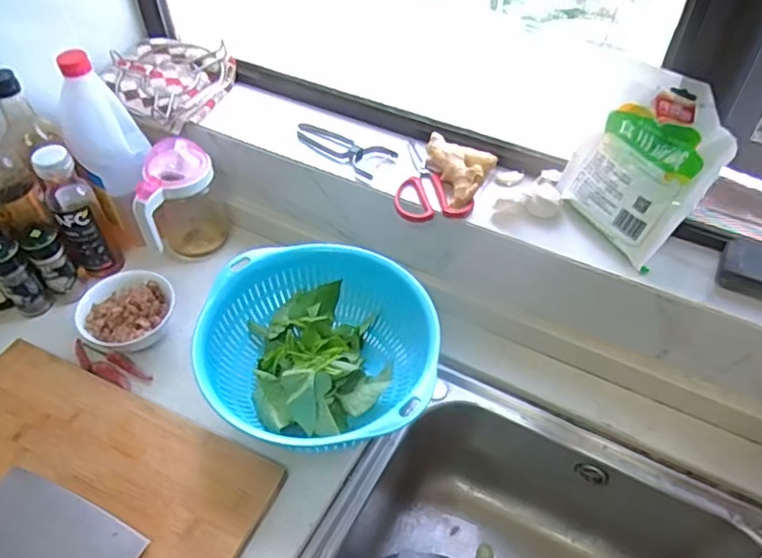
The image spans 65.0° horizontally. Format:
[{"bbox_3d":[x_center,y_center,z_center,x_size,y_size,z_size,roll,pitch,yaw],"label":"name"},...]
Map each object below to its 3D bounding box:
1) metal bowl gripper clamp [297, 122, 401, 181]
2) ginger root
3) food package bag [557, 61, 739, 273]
[{"bbox_3d":[-0.048,-0.171,0.753,0.138,0.015,0.055,32,56,26],"label":"metal bowl gripper clamp"},{"bbox_3d":[0.085,-0.125,0.698,0.079,0.031,0.087,16,51,15],"label":"ginger root"},{"bbox_3d":[0.257,-0.117,0.595,0.023,0.170,0.136,-12,49,-38],"label":"food package bag"}]

